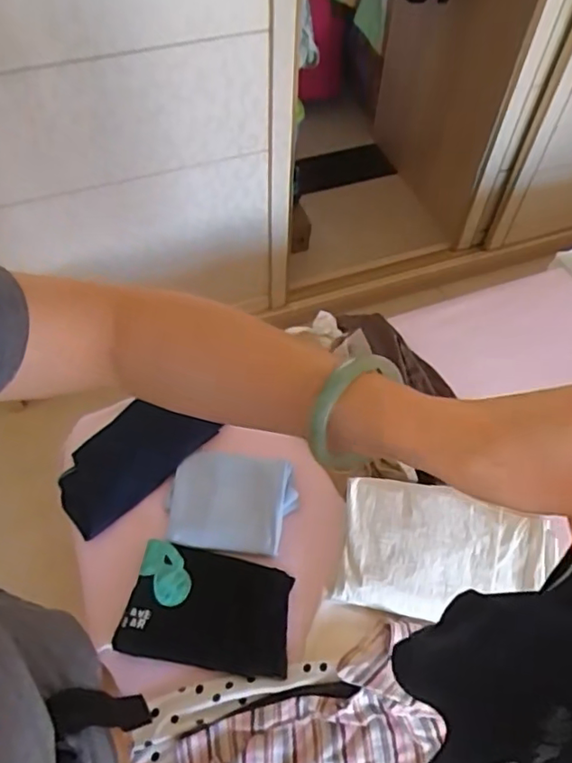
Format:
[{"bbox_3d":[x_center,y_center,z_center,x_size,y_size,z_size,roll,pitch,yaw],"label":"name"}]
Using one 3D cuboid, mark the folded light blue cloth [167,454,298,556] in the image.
[{"bbox_3d":[-0.094,0.201,0.959,0.204,0.023,0.159,6,56,4],"label":"folded light blue cloth"}]

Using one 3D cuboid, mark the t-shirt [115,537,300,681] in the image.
[{"bbox_3d":[-0.116,0.340,0.865,0.239,0.019,0.160,8,56,5],"label":"t-shirt"}]

